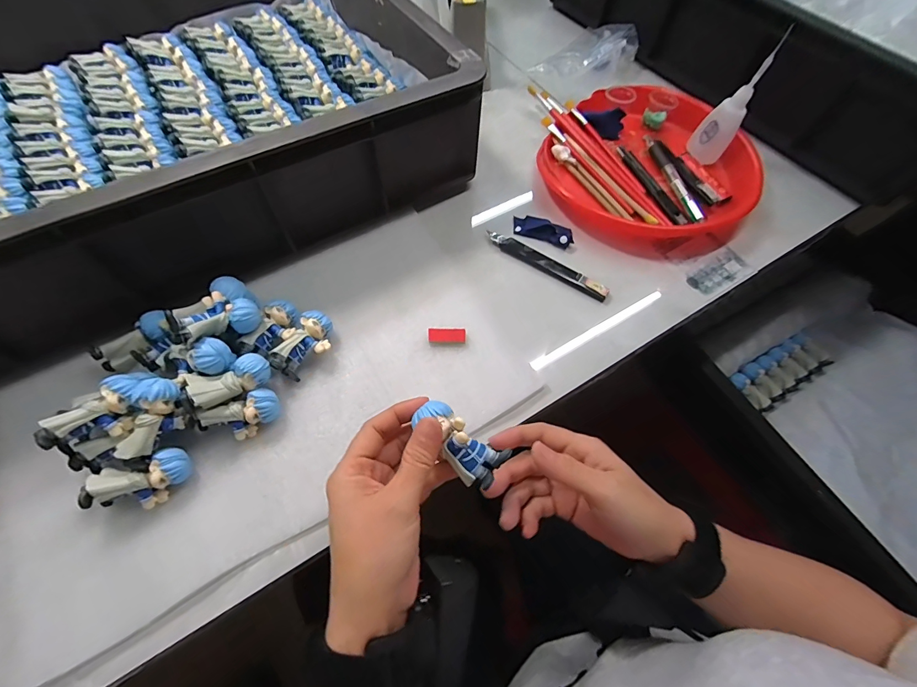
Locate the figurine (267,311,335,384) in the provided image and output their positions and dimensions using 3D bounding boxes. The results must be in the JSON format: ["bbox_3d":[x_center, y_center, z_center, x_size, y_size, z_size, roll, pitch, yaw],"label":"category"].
[{"bbox_3d":[-0.133,0.003,0.339,0.034,0.030,0.059,33,67,14],"label":"figurine"}]

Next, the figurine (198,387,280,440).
[{"bbox_3d":[-0.169,0.059,0.307,0.053,0.032,0.024,-27,67,-15],"label":"figurine"}]

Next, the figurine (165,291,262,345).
[{"bbox_3d":[-0.194,-0.020,0.309,0.061,0.024,0.034,-21,64,-37],"label":"figurine"}]

